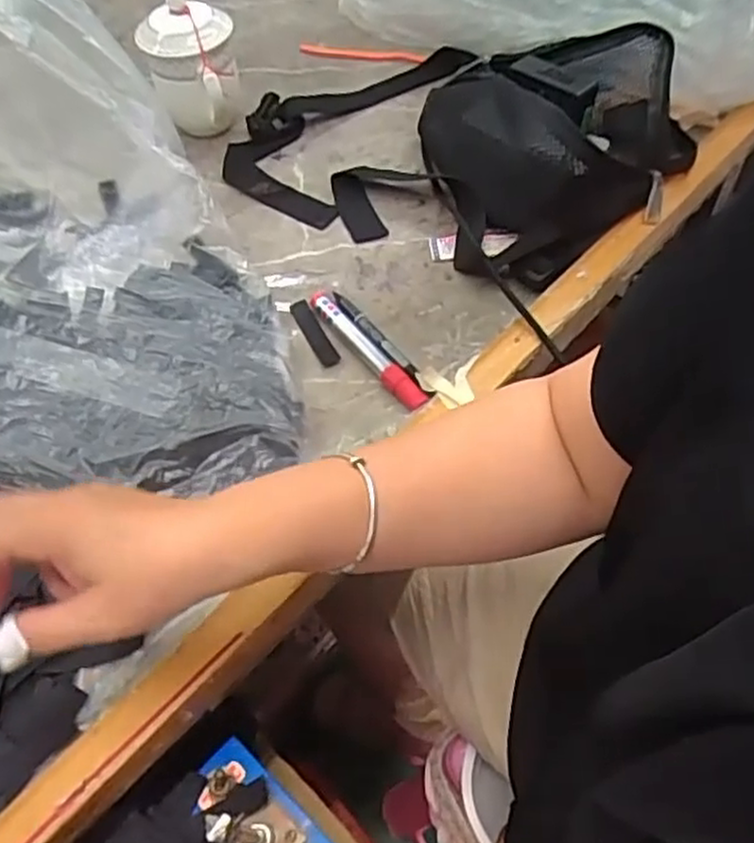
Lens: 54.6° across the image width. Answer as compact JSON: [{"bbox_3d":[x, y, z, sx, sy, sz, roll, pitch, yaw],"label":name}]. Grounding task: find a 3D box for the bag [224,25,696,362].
[{"bbox_3d":[0.073,-0.273,0.659,0.366,0.078,0.310,34,63,23],"label":"bag"}]

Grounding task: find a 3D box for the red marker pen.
[{"bbox_3d":[-0.008,-0.054,0.550,0.016,0.016,0.135,-32,60,-18],"label":"red marker pen"}]

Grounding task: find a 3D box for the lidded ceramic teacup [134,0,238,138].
[{"bbox_3d":[-0.174,-0.327,0.687,0.084,0.113,0.079,-7,56,-3],"label":"lidded ceramic teacup"}]

